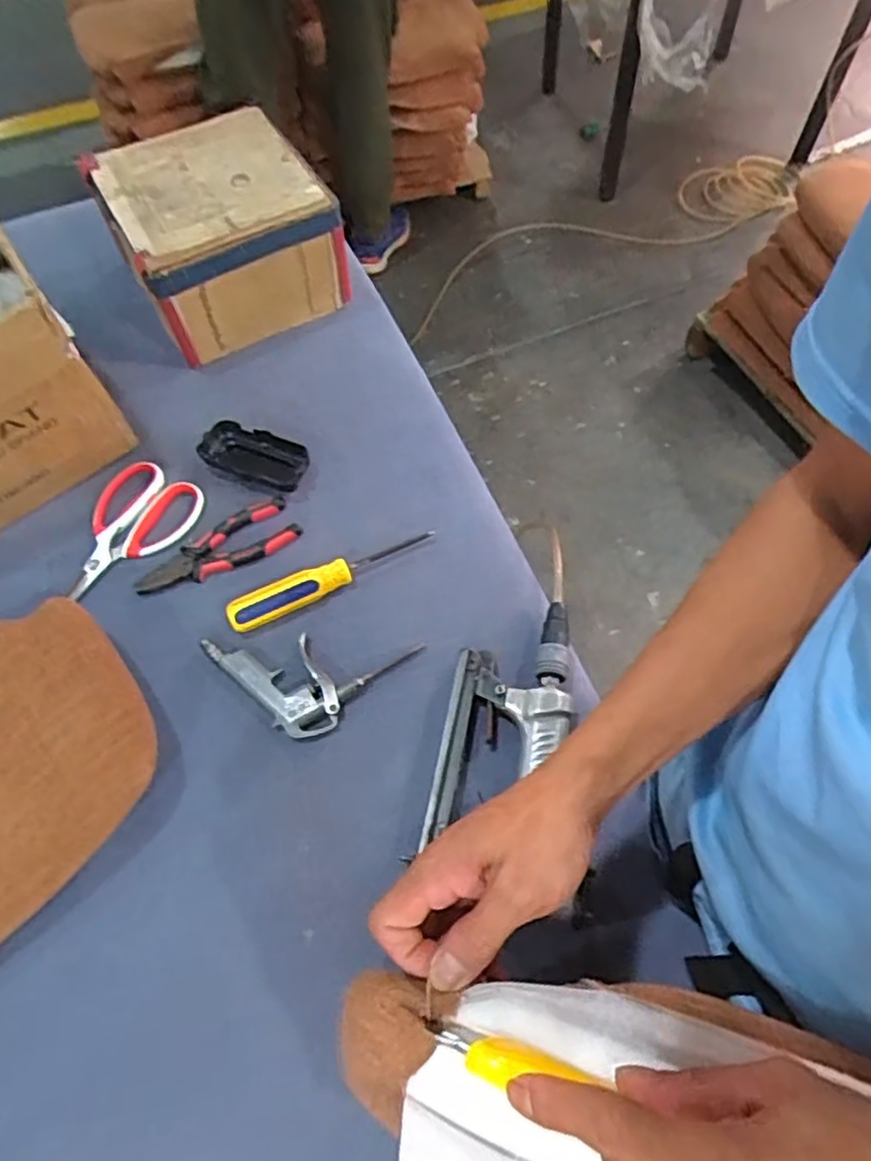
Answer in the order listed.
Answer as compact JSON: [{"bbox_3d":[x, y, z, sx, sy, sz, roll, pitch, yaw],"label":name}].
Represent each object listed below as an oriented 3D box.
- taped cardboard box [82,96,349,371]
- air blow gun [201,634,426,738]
[{"bbox_3d":[-0.239,-0.386,0.790,0.210,0.152,0.203,-28,65,-12],"label":"taped cardboard box"},{"bbox_3d":[-0.114,0.088,0.597,0.183,0.016,0.091,7,62,6],"label":"air blow gun"}]

